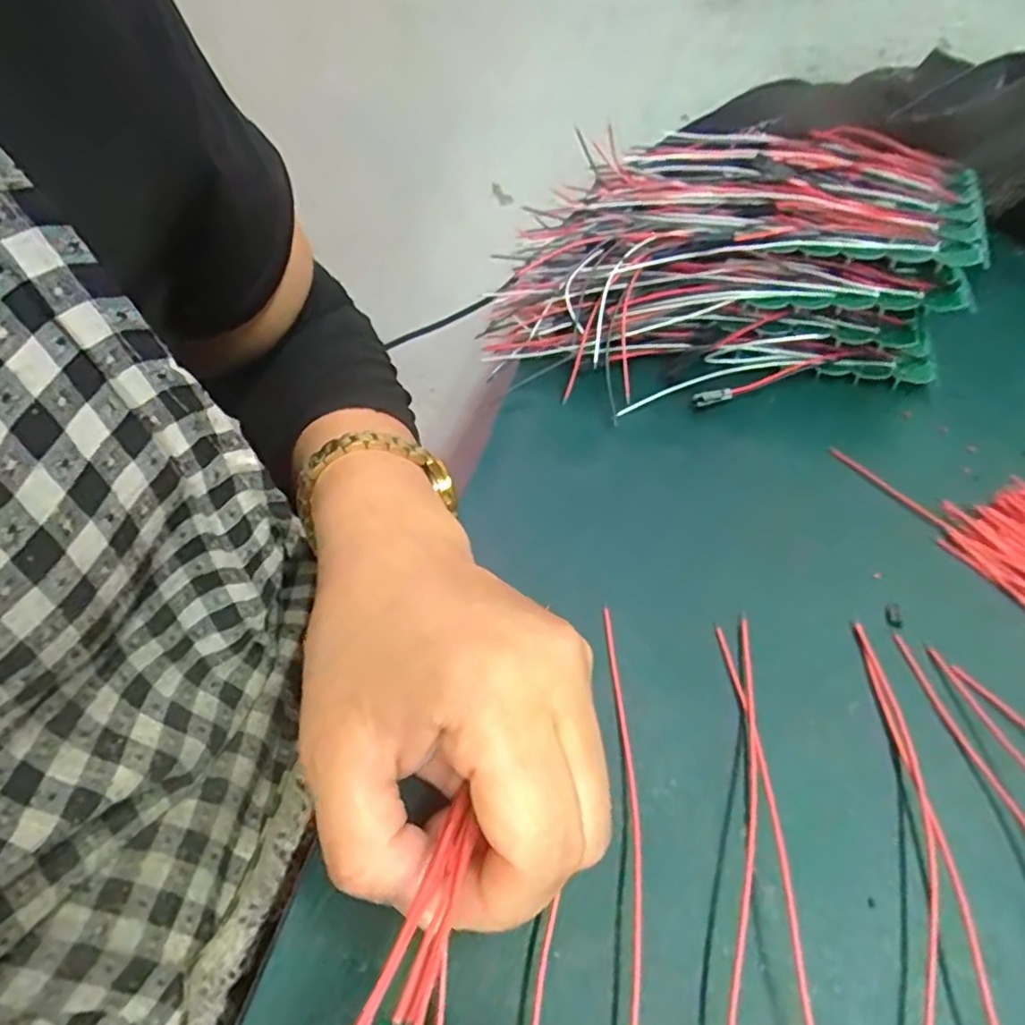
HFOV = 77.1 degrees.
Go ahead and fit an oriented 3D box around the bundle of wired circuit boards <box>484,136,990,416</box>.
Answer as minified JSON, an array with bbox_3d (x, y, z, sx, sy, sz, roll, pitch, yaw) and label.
[{"bbox_3d":[0.111,-0.130,0.332,0.229,0.075,0.137,-5,48,-1],"label":"bundle of wired circuit boards"}]

